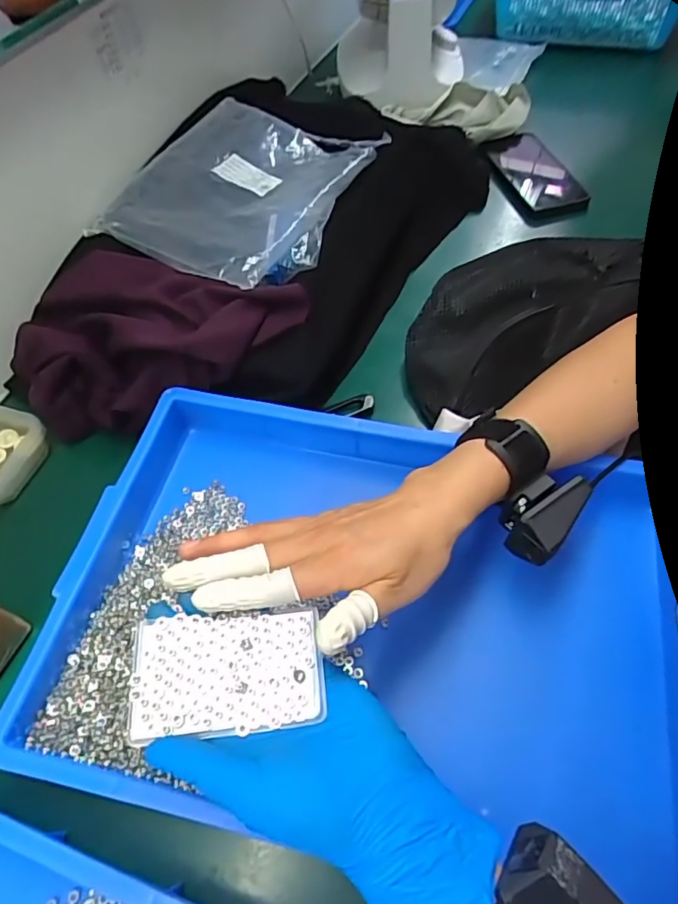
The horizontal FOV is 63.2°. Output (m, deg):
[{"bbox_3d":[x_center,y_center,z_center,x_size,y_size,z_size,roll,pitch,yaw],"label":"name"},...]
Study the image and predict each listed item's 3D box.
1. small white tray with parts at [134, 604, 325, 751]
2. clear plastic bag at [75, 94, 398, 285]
[{"bbox_3d":[-0.058,0.111,0.285,0.094,0.011,0.058,-8,55,0],"label":"small white tray with parts"},{"bbox_3d":[-0.095,-0.278,0.568,0.214,0.033,0.252,24,61,18],"label":"clear plastic bag"}]

